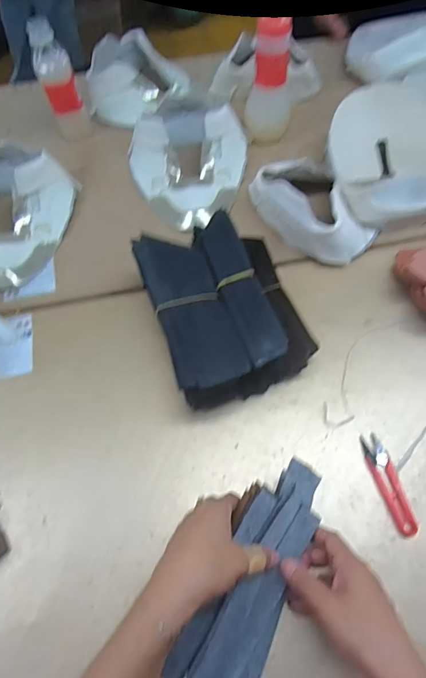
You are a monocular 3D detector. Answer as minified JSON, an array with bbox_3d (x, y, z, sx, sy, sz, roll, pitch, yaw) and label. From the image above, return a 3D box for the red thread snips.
[{"bbox_3d":[0.185,0.152,0.445,0.025,0.010,0.103,-12,62,-4],"label":"red thread snips"}]

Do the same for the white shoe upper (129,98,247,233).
[{"bbox_3d":[-0.039,-0.273,0.638,0.184,0.062,0.206,-4,62,1],"label":"white shoe upper"}]

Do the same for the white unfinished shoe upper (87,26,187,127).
[{"bbox_3d":[-0.137,-0.451,0.736,0.137,0.074,0.170,32,68,17],"label":"white unfinished shoe upper"}]

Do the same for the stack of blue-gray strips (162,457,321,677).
[{"bbox_3d":[0.044,0.214,0.392,0.072,0.054,0.217,25,67,17],"label":"stack of blue-gray strips"}]

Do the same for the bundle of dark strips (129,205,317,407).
[{"bbox_3d":[0.013,-0.036,0.510,0.163,0.102,0.210,-19,63,-7],"label":"bundle of dark strips"}]

